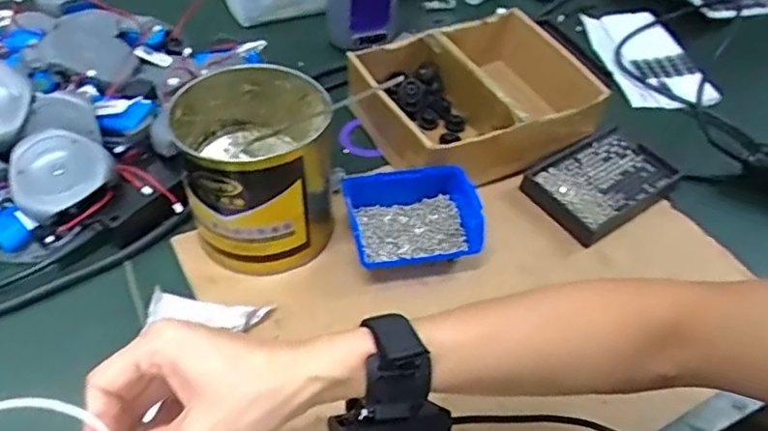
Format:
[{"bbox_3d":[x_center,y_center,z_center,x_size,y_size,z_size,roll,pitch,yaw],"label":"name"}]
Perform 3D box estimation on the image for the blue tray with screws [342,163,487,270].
[{"bbox_3d":[0.025,0.002,0.544,0.108,0.049,0.083,-4,48,-9],"label":"blue tray with screws"}]

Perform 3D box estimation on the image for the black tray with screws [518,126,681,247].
[{"bbox_3d":[0.217,-0.034,0.610,0.157,0.021,0.093,-26,55,-27],"label":"black tray with screws"}]

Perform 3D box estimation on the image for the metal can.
[{"bbox_3d":[-0.103,-0.042,0.516,0.130,0.112,0.124,3,48,-3],"label":"metal can"}]

